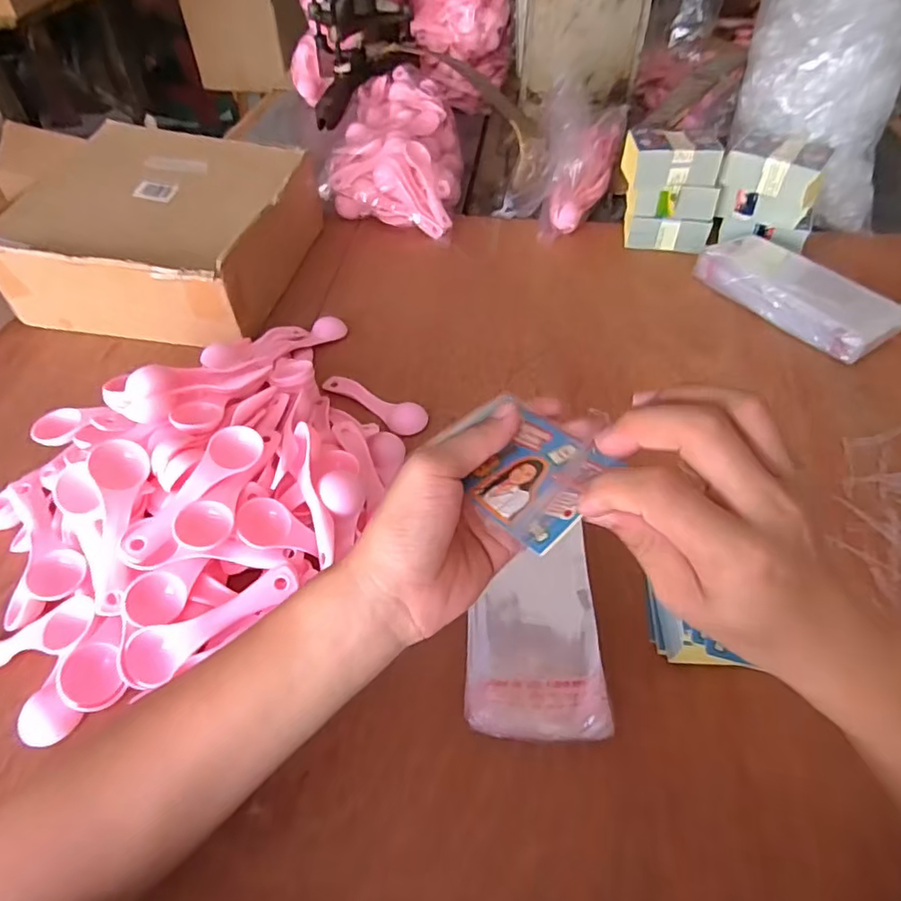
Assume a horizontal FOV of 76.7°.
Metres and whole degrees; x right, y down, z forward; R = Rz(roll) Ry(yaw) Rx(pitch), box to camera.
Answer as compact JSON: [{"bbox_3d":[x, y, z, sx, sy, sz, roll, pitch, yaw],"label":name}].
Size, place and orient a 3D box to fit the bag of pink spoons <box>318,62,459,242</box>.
[{"bbox_3d":[-0.071,-0.422,0.806,0.169,0.093,0.320,2,48,2],"label":"bag of pink spoons"}]

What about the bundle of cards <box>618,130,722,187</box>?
[{"bbox_3d":[0.252,-0.333,0.651,0.101,0.044,0.059,4,50,4],"label":"bundle of cards"}]

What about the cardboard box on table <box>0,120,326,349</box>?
[{"bbox_3d":[-0.313,-0.239,0.632,0.268,0.109,0.268,6,49,6],"label":"cardboard box on table"}]

